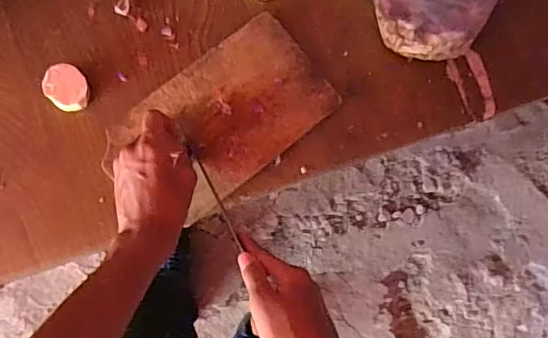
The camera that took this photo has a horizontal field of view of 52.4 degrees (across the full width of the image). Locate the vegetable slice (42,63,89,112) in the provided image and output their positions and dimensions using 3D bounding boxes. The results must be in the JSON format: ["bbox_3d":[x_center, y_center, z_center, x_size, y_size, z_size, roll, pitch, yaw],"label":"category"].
[{"bbox_3d":[-0.217,-0.085,0.582,0.042,0.018,0.047,2,86,-3],"label":"vegetable slice"}]

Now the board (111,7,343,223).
[{"bbox_3d":[-0.048,-0.060,0.601,0.212,0.020,0.135,-39,87,-10],"label":"board"}]

